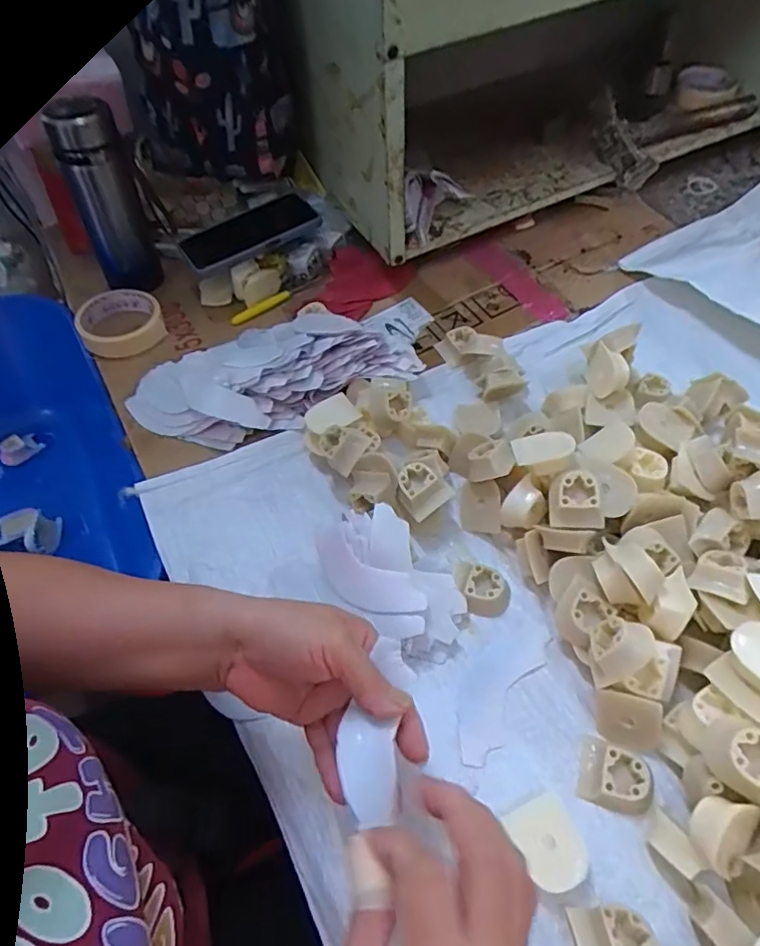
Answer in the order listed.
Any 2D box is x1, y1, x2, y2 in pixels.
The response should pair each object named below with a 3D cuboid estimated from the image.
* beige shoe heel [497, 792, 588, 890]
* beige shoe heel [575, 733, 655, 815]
[{"bbox_3d":[0.111,0.239,0.367,0.044,0.020,0.047,-21,58,-13],"label":"beige shoe heel"},{"bbox_3d":[0.163,0.208,0.386,0.048,0.018,0.040,16,58,11],"label":"beige shoe heel"}]

